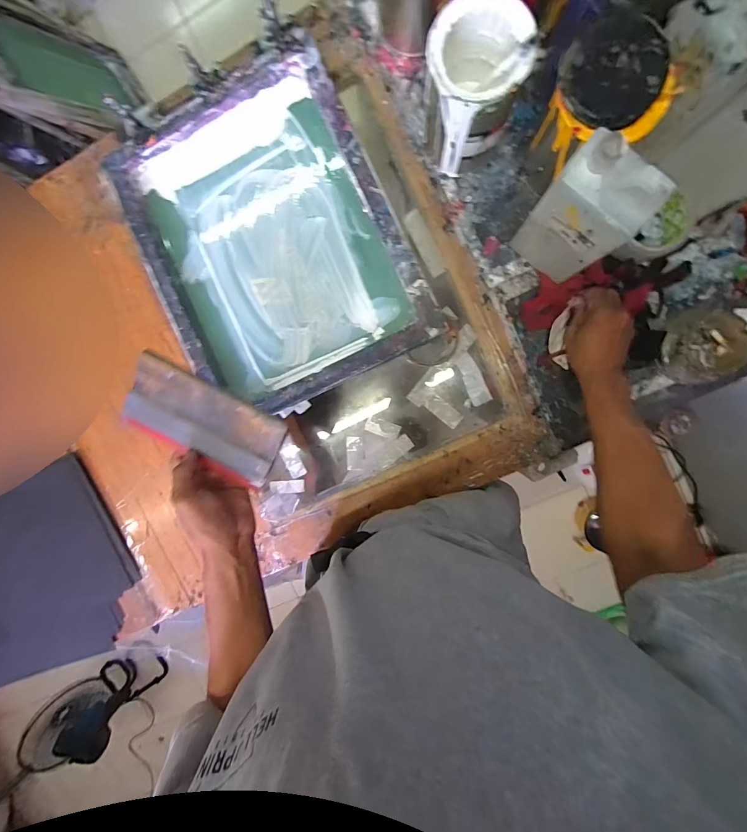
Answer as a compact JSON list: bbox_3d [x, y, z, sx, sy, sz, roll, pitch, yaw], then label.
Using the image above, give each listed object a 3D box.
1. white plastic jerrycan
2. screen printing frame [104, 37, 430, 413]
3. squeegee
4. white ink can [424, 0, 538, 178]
[{"bbox_3d":[0.231,-0.226,0.429,0.053,0.206,0.106,-44,91,9],"label":"white plastic jerrycan"},{"bbox_3d":[-0.156,-0.252,0.544,0.357,0.069,0.452,-24,94,8],"label":"screen printing frame"},{"bbox_3d":[-0.190,0.008,0.414,0.177,0.021,0.091,29,99,1],"label":"squeegee"},{"bbox_3d":[0.121,-0.399,0.460,0.108,0.140,0.120,23,99,3],"label":"white ink can"}]

